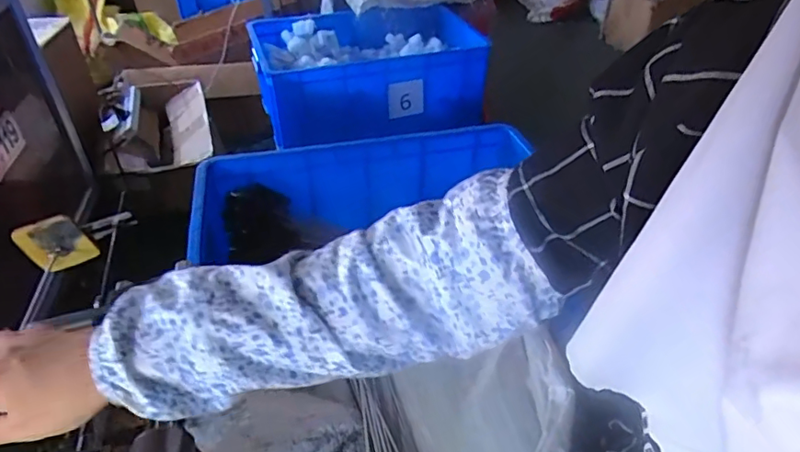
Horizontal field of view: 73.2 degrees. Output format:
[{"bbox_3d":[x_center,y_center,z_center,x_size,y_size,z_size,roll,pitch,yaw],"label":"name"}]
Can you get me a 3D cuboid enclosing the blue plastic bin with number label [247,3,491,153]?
[{"bbox_3d":[-0.082,-0.439,1.557,0.638,0.227,0.378,-13,40,-16],"label":"blue plastic bin with number label"}]

